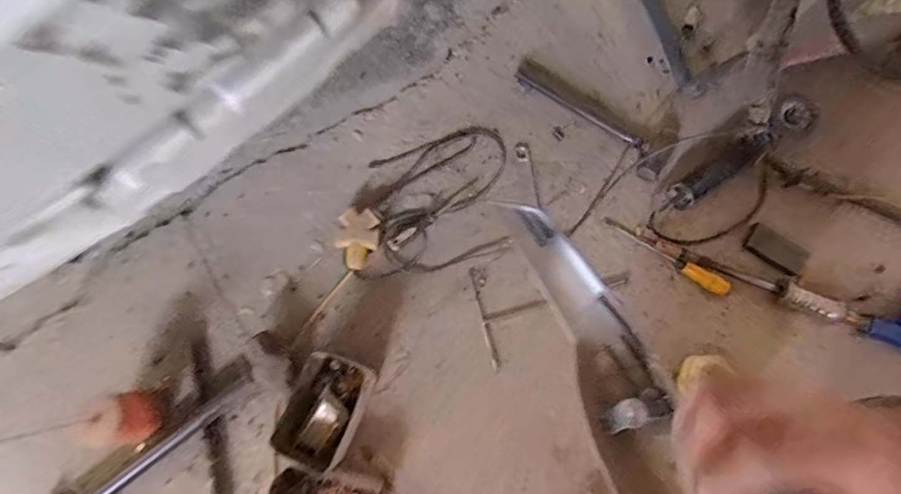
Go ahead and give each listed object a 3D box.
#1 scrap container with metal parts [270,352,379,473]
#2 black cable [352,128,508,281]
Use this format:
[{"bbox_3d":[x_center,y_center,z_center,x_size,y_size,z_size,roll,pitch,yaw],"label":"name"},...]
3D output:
[{"bbox_3d":[-0.210,0.279,0.793,0.119,0.109,0.180,19,77,6],"label":"scrap container with metal parts"},{"bbox_3d":[-0.029,-0.096,0.920,0.309,0.026,0.278,-9,76,-1],"label":"black cable"}]

